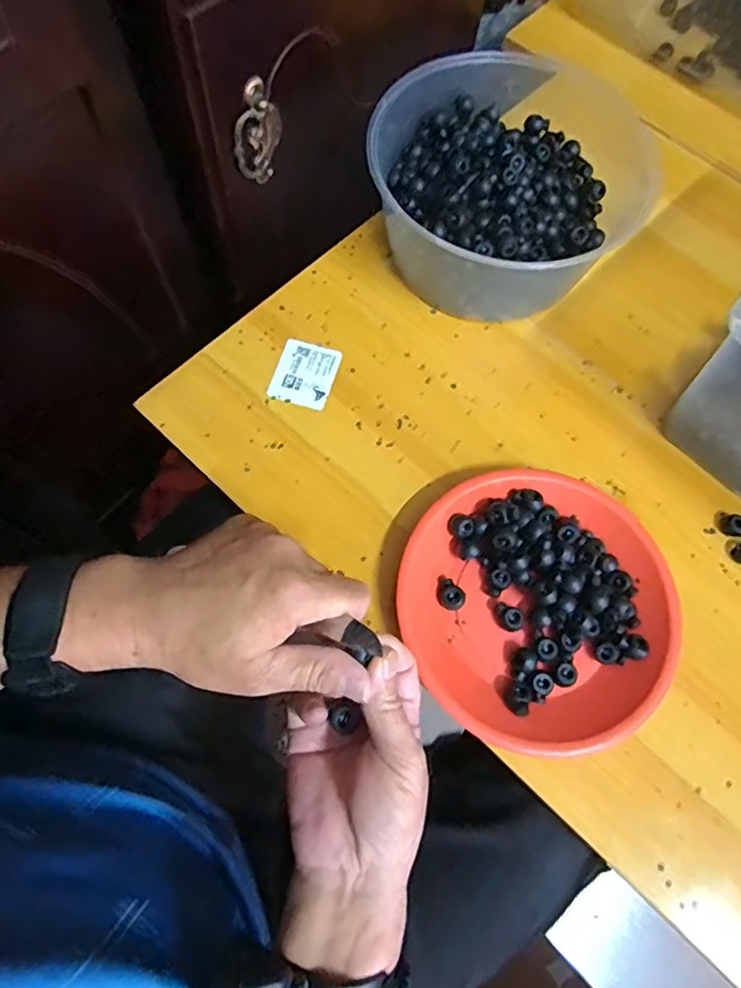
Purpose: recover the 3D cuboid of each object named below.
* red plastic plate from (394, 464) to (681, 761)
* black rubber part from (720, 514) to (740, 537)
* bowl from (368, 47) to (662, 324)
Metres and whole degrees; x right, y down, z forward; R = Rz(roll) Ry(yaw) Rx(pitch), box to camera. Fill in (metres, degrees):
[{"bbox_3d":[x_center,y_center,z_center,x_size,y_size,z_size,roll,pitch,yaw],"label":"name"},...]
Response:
[{"bbox_3d":[0.119,0.078,0.418,0.190,0.030,0.195,1,71,-2],"label":"red plastic plate"},{"bbox_3d":[0.291,0.025,0.456,0.018,0.007,0.018,1,71,-2],"label":"black rubber part"},{"bbox_3d":[0.131,-0.272,0.509,0.234,0.103,0.214,-36,75,-13],"label":"bowl"}]

